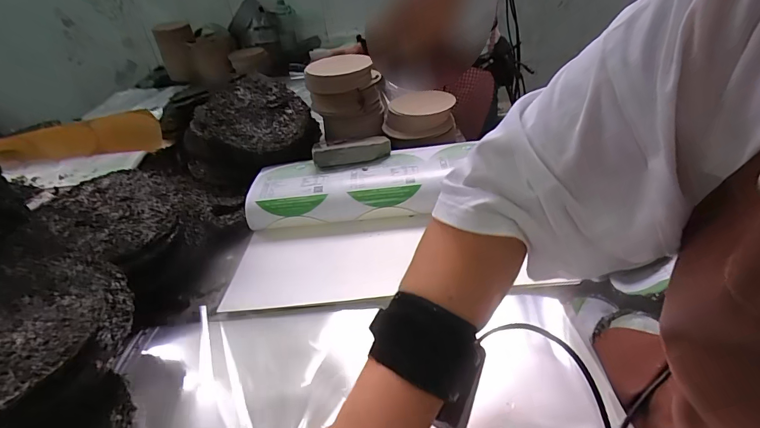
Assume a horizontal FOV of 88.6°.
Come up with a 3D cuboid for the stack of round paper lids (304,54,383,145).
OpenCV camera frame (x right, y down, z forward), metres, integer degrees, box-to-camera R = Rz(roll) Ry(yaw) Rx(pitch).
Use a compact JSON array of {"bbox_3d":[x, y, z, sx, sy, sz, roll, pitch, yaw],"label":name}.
[{"bbox_3d":[-0.073,-0.250,0.838,0.152,0.147,0.162,-11,35,-5],"label":"stack of round paper lids"}]

